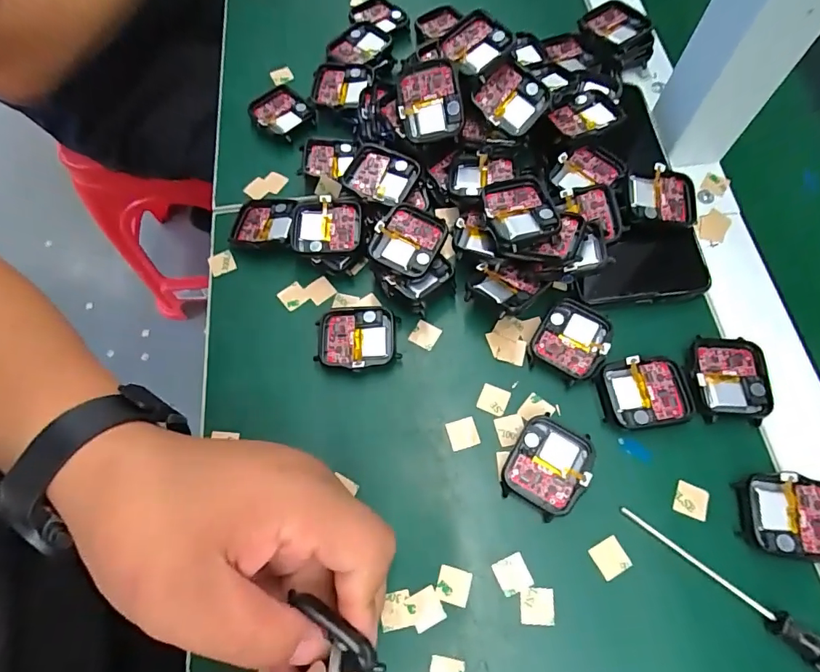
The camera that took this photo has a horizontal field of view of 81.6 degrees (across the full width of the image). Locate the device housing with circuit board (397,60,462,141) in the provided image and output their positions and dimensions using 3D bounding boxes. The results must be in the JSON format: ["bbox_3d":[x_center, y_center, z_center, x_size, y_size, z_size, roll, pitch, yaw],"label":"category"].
[{"bbox_3d":[0.012,-0.140,0.284,0.038,0.010,0.044,-9,109,18],"label":"device housing with circuit board"}]

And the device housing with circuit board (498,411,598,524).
[{"bbox_3d":[0.070,0.066,0.242,0.037,0.012,0.045,29,71,13],"label":"device housing with circuit board"}]

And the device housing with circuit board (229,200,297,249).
[{"bbox_3d":[-0.094,-0.071,0.305,0.040,0.016,0.038,0,67,2],"label":"device housing with circuit board"}]

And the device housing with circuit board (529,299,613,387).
[{"bbox_3d":[0.091,0.004,0.267,0.038,0.011,0.043,31,71,14],"label":"device housing with circuit board"}]

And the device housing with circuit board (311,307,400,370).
[{"bbox_3d":[-0.030,0.002,0.274,0.046,0.012,0.037,-3,67,1],"label":"device housing with circuit board"}]

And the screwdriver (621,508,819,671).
[{"bbox_3d":[0.159,0.121,0.213,0.129,0.014,0.013,40,73,17],"label":"screwdriver"}]

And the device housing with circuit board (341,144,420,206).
[{"bbox_3d":[-0.018,-0.099,0.293,0.041,0.009,0.036,26,70,12],"label":"device housing with circuit board"}]

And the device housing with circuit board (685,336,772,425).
[{"bbox_3d":[0.170,0.023,0.255,0.039,0.007,0.045,4,67,4],"label":"device housing with circuit board"}]

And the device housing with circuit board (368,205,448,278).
[{"bbox_3d":[-0.001,-0.056,0.275,0.037,0.007,0.043,27,72,6],"label":"device housing with circuit board"}]

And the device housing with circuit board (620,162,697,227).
[{"bbox_3d":[0.148,-0.083,0.283,0.048,0.011,0.034,2,67,3],"label":"device housing with circuit board"}]

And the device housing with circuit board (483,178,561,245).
[{"bbox_3d":[0.061,-0.068,0.266,0.038,0.014,0.041,-13,67,-4],"label":"device housing with circuit board"}]

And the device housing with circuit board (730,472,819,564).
[{"bbox_3d":[0.184,0.087,0.228,0.045,0.011,0.037,8,67,5],"label":"device housing with circuit board"}]

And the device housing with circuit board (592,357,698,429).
[{"bbox_3d":[0.125,0.031,0.254,0.047,0.007,0.036,-6,67,-1],"label":"device housing with circuit board"}]

